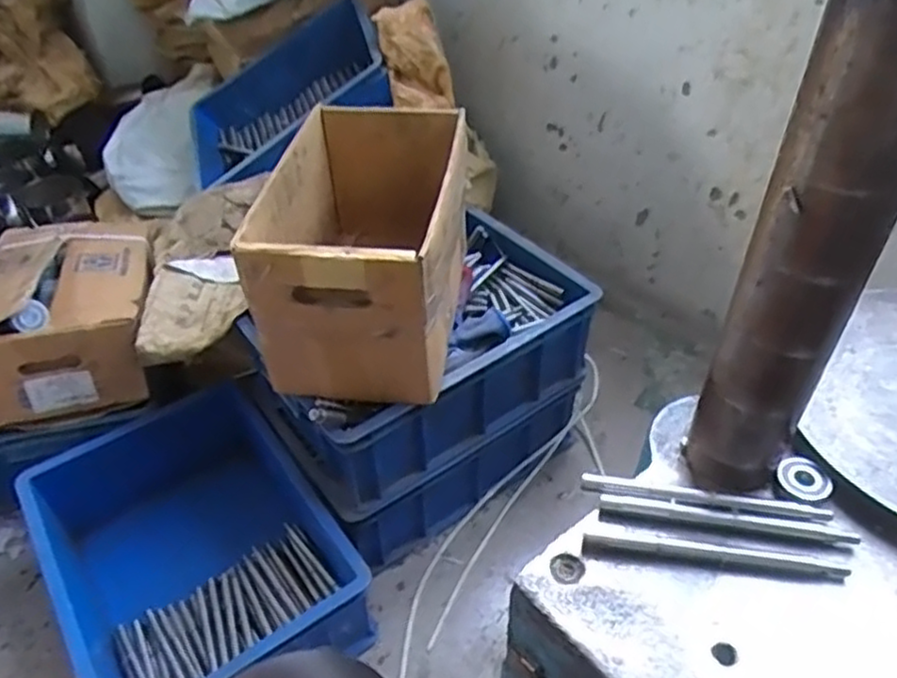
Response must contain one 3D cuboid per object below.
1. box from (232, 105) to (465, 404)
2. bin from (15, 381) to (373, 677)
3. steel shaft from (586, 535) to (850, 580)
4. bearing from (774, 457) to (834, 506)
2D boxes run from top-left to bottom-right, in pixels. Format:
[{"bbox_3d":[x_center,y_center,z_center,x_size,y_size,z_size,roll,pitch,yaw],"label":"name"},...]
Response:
[{"bbox_3d":[-0.087,-0.106,0.822,0.194,0.198,0.302,5,43,7],"label":"box"},{"bbox_3d":[-0.315,0.270,0.885,0.295,0.156,0.399,-26,48,-25],"label":"bin"},{"bbox_3d":[0.171,0.138,0.455,0.161,0.008,0.012,5,43,7],"label":"steel shaft"},{"bbox_3d":[0.246,0.098,0.489,0.031,0.008,0.035,-34,52,-31],"label":"bearing"}]

